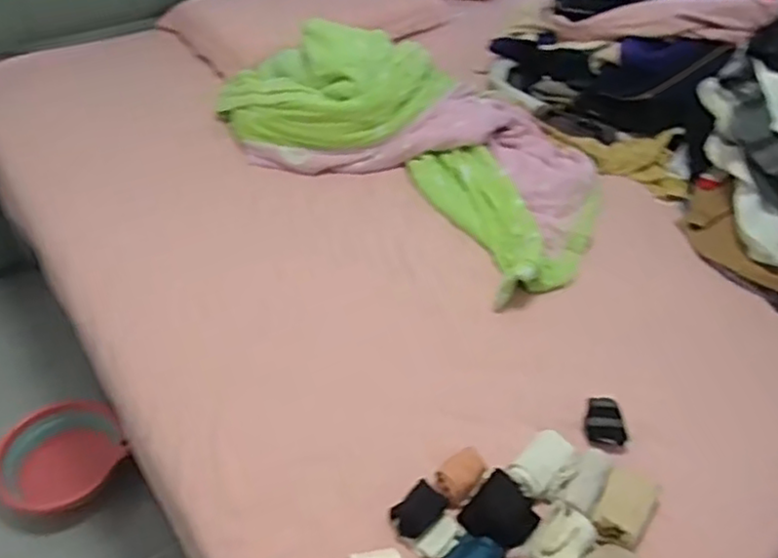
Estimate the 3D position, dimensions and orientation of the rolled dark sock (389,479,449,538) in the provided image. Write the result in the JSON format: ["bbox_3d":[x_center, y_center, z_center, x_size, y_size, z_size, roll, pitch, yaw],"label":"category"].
[{"bbox_3d":[0.039,0.310,0.905,0.076,0.026,0.055,-31,53,-30],"label":"rolled dark sock"}]

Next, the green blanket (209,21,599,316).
[{"bbox_3d":[0.028,-0.342,1.448,0.912,0.195,0.569,24,47,20],"label":"green blanket"}]

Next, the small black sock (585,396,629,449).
[{"bbox_3d":[0.325,0.215,1.012,0.059,0.074,0.029,-3,4,12],"label":"small black sock"}]

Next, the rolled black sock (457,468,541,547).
[{"bbox_3d":[0.150,0.316,0.904,0.084,0.030,0.090,40,73,21],"label":"rolled black sock"}]

